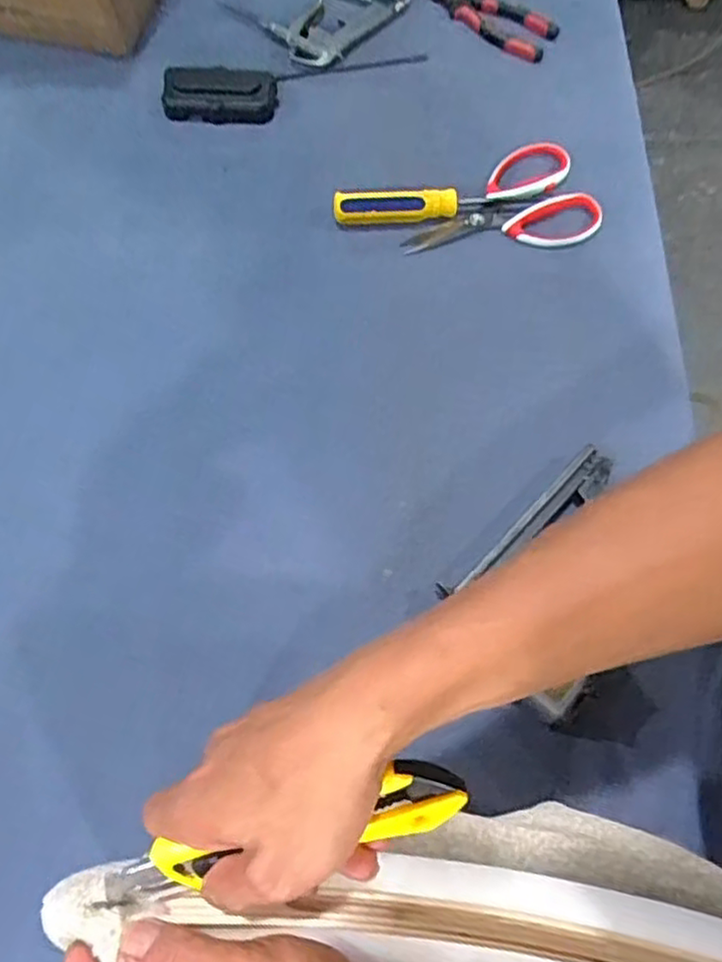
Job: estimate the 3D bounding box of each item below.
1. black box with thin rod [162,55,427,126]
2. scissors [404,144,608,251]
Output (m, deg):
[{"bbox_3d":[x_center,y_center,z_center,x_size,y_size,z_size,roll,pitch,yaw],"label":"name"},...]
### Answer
[{"bbox_3d":[-0.068,-0.390,0.670,0.254,0.033,0.063,-5,73,-3],"label":"black box with thin rod"},{"bbox_3d":[0.130,-0.270,0.645,0.185,0.028,0.103,-5,73,-3],"label":"scissors"}]

